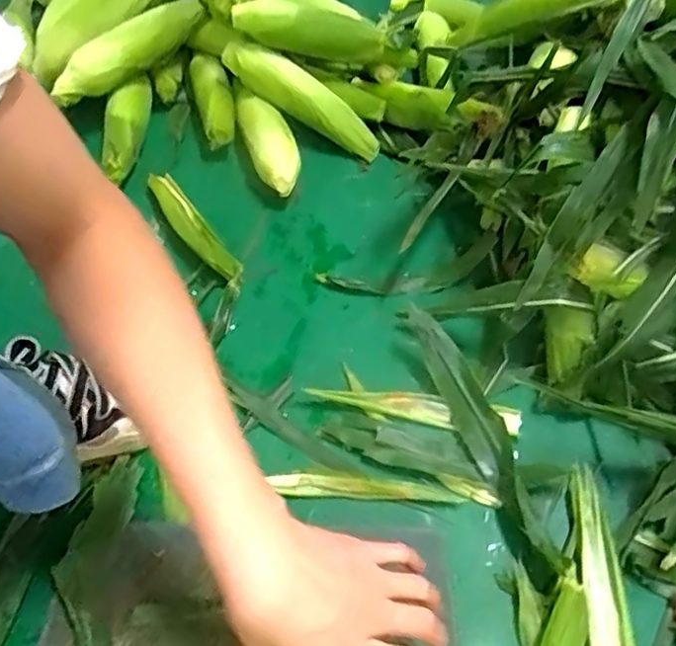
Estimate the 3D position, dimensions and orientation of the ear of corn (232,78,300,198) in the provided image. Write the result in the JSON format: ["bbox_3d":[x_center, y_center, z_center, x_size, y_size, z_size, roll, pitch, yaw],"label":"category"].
[{"bbox_3d":[-0.092,-0.239,0.777,0.051,0.047,0.180,-14,55,-14],"label":"ear of corn"}]

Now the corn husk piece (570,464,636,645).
[{"bbox_3d":[0.215,0.212,0.499,0.034,0.019,0.188,5,51,-2],"label":"corn husk piece"}]

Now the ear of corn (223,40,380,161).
[{"bbox_3d":[-0.043,-0.291,0.799,0.233,0.045,0.050,33,53,-4],"label":"ear of corn"}]

